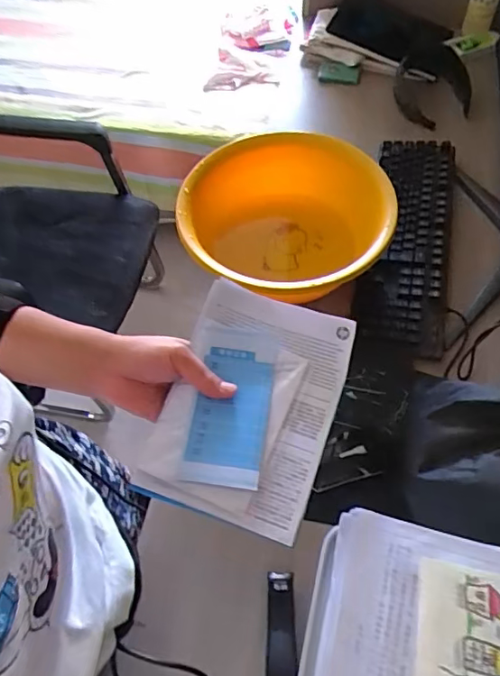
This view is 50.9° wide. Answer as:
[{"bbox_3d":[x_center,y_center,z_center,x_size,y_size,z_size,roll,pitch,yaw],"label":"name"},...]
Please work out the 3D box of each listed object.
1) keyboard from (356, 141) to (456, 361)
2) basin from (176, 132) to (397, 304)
[{"bbox_3d":[0.252,-0.166,0.830,0.121,0.026,0.426,10,59,9],"label":"keyboard"},{"bbox_3d":[0.065,-0.162,0.800,0.269,0.135,0.281,-1,58,2],"label":"basin"}]

